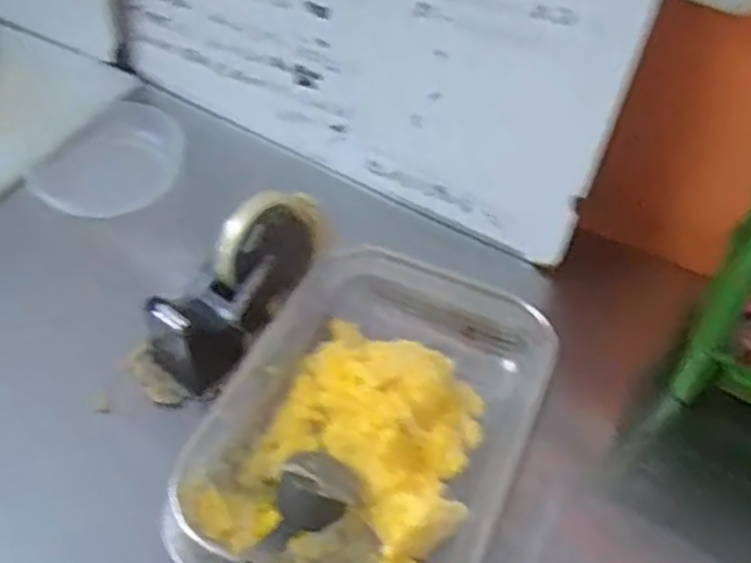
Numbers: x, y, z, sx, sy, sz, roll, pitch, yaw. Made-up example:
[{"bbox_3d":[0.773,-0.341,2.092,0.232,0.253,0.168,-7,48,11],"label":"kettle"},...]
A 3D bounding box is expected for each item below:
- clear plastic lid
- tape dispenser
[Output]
[{"bbox_3d":[-0.283,-0.132,0.814,0.147,0.023,0.154,-4,54,1],"label":"clear plastic lid"},{"bbox_3d":[-0.122,0.004,0.642,0.092,0.122,0.191,31,54,22],"label":"tape dispenser"}]

